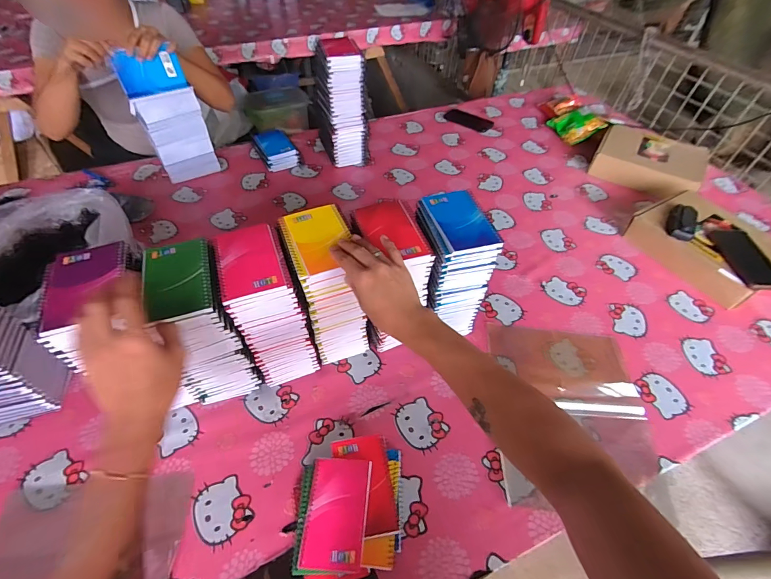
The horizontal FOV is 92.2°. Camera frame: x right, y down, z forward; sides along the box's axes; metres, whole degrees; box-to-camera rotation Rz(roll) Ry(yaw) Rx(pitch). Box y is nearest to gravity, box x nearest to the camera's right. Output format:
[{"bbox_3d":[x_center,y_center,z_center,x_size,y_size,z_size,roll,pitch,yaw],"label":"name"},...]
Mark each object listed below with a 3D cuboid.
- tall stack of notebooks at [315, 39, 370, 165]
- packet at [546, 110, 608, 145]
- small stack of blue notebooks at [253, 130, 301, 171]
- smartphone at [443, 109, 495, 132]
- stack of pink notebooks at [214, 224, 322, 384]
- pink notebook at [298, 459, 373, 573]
[{"bbox_3d":[-0.125,-0.501,1.027,0.115,0.291,0.148,-14,52,-13],"label":"tall stack of notebooks"},{"bbox_3d":[0.623,-0.538,1.213,0.121,0.040,0.156,-24,51,13],"label":"packet"},{"bbox_3d":[-0.324,-0.411,1.093,0.099,0.046,0.171,-22,54,-19],"label":"small stack of blue notebooks"},{"bbox_3d":[0.289,-0.586,1.283,0.172,0.007,0.092,35,57,24],"label":"smartphone"},{"bbox_3d":[-0.188,0.038,0.600,0.097,0.246,0.133,-19,53,-17],"label":"stack of pink notebooks"},{"bbox_3d":[-0.065,0.300,0.502,0.081,0.007,0.129,0,49,5],"label":"pink notebook"}]

